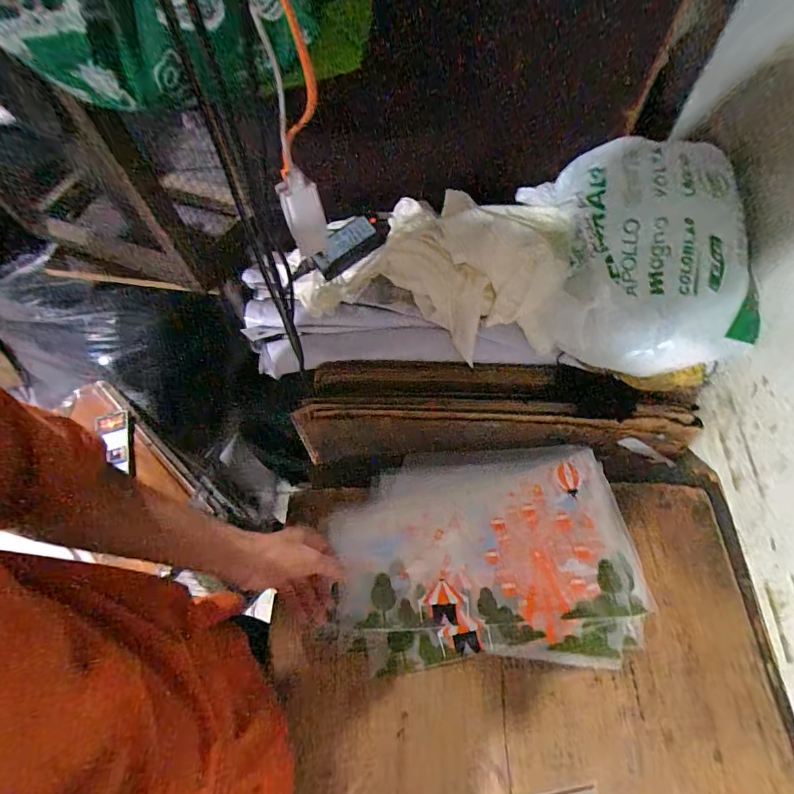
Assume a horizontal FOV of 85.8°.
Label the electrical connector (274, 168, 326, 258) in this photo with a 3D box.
[{"bbox_3d":[-0.092,-0.178,0.424,0.037,0.091,0.021,-12,62,-5],"label":"electrical connector"}]

